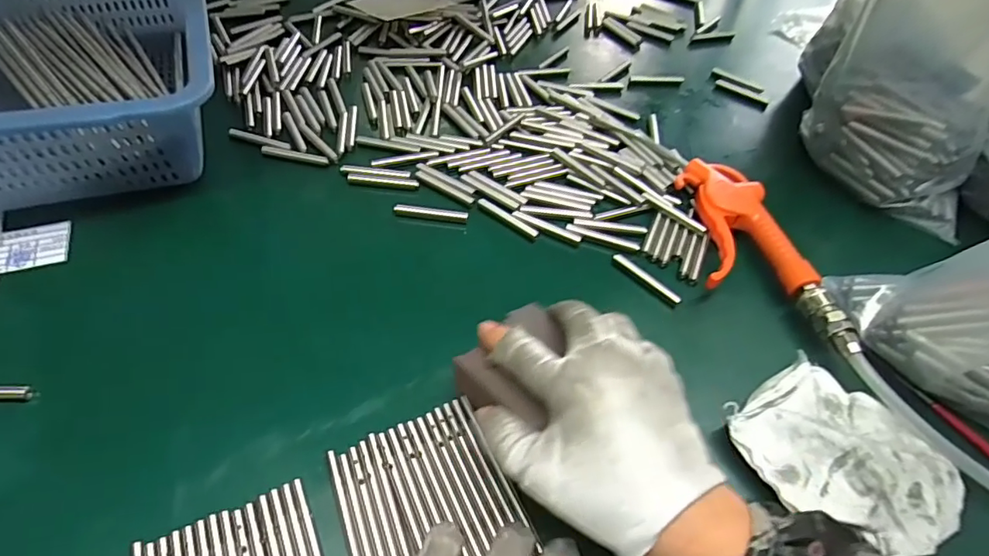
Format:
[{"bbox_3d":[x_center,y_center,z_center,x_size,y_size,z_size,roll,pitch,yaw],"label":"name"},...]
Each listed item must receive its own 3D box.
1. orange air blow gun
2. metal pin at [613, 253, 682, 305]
[{"bbox_3d":[0.184,-0.019,0.399,0.075,0.026,0.181,-3,52,-7],"label":"orange air blow gun"},{"bbox_3d":[0.111,0.000,0.393,0.006,0.004,0.058,-36,60,-29],"label":"metal pin"}]

